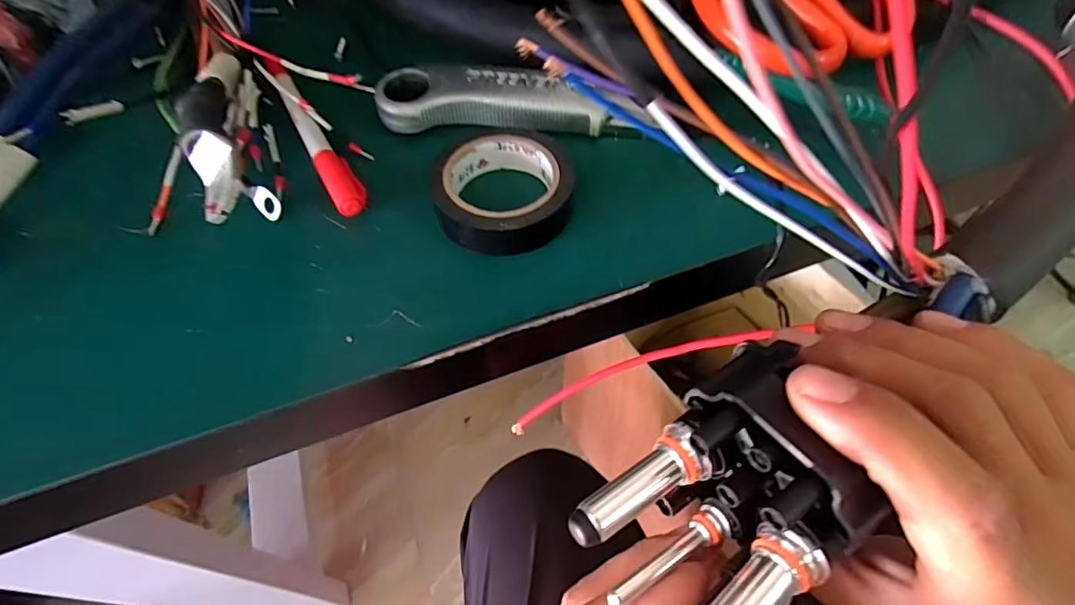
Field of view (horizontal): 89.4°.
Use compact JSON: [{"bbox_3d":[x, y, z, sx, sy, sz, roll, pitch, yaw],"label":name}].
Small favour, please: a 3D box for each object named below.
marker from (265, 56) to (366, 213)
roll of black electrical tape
[{"bbox_3d":[-0.113,-0.085,0.276,0.015,0.013,0.114,-27,60,-16],"label":"marker"},{"bbox_3d":[-0.017,-0.055,0.251,0.065,0.018,0.069,0,56,1],"label":"roll of black electrical tape"}]

